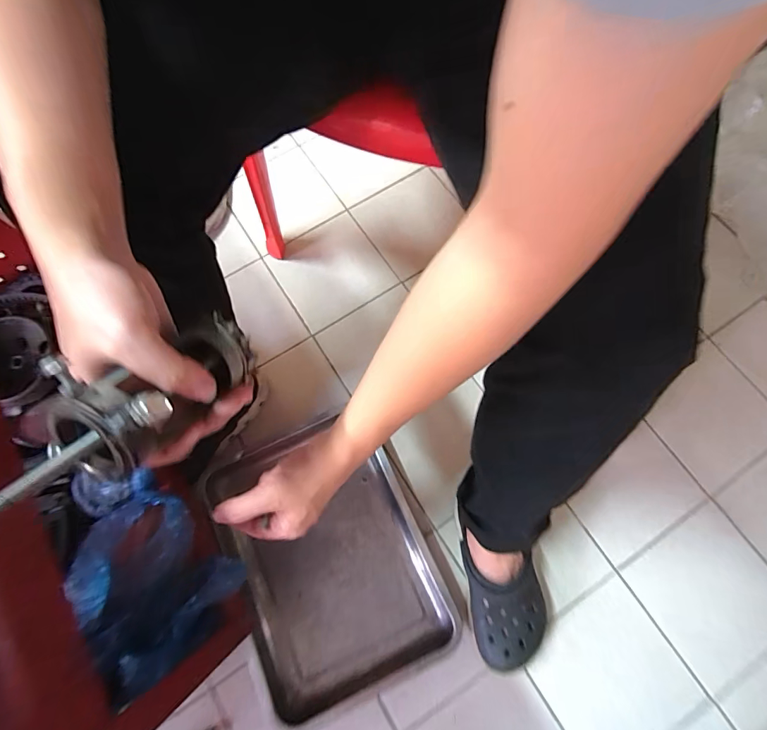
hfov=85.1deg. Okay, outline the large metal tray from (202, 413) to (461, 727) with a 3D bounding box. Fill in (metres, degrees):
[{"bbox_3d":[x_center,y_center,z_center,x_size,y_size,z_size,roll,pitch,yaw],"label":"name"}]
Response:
[{"bbox_3d":[-0.086,0.289,0.643,0.281,0.043,0.379,-24,72,-6],"label":"large metal tray"}]

